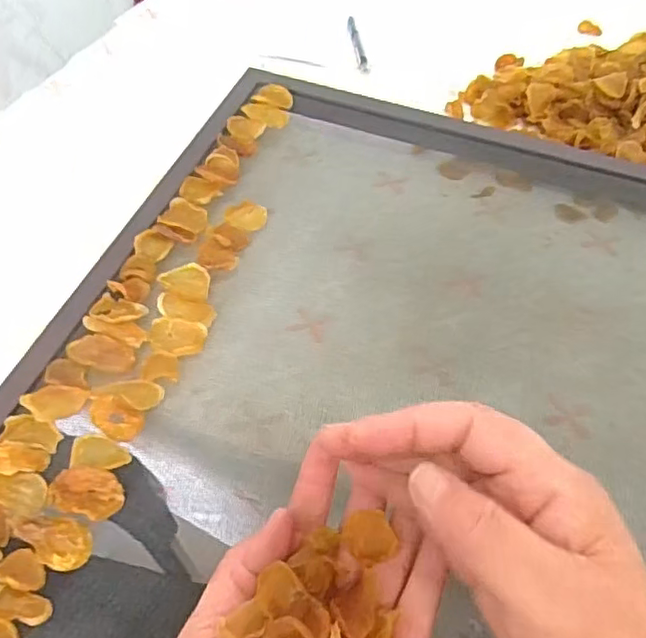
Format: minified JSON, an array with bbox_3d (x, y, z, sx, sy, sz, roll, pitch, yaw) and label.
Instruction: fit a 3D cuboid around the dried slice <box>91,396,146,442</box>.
[{"bbox_3d":[-0.117,0.056,0.339,0.031,0.005,0.021,31,66,2],"label":"dried slice"}]

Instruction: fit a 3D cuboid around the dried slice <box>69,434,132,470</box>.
[{"bbox_3d":[-0.123,0.074,0.332,0.031,0.006,0.021,3,52,1],"label":"dried slice"}]

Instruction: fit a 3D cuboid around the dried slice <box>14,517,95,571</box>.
[{"bbox_3d":[-0.136,0.111,0.304,0.039,0.006,0.023,25,55,17],"label":"dried slice"}]

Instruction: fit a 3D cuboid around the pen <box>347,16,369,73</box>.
[{"bbox_3d":[0.038,-0.297,0.645,0.011,0.005,0.111,-4,52,-4],"label":"pen"}]

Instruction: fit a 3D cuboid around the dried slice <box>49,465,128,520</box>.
[{"bbox_3d":[-0.126,0.092,0.318,0.038,0.010,0.025,16,53,11],"label":"dried slice"}]

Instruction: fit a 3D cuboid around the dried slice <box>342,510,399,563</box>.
[{"bbox_3d":[0.020,0.094,0.257,0.020,0.008,0.020,-16,54,-13],"label":"dried slice"}]

